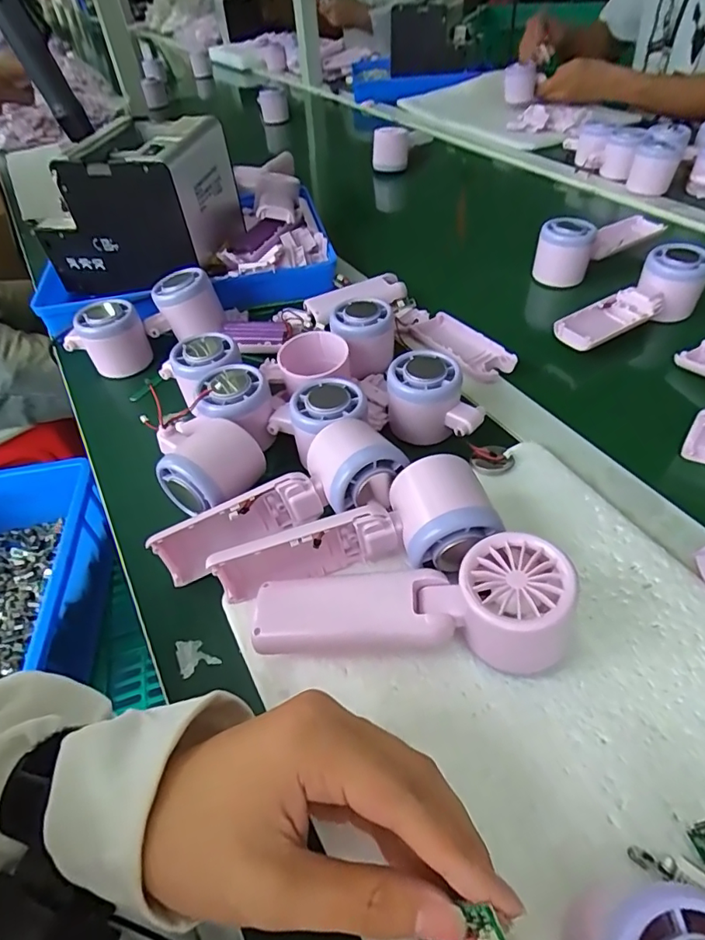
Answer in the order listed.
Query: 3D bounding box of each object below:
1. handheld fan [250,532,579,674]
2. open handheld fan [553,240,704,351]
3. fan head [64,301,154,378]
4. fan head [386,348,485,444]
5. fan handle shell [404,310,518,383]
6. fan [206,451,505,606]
[{"bbox_3d":[0.029,0.069,0.270,0.161,0.059,0.050,2,48,7],"label":"handheld fan"},{"bbox_3d":[0.263,-0.157,0.482,0.160,0.058,0.047,-24,51,-16],"label":"open handheld fan"},{"bbox_3d":[-0.234,-0.123,0.489,0.070,0.057,0.055,-26,50,-18],"label":"fan head"},{"bbox_3d":[0.062,-0.057,0.392,0.071,0.047,0.063,0,48,6],"label":"fan head"},{"bbox_3d":[0.100,-0.117,0.476,0.050,0.014,0.106,-30,52,-20],"label":"fan handle shell"},{"bbox_3d":[-0.001,0.039,0.298,0.162,0.059,0.058,-21,48,7],"label":"fan"}]

